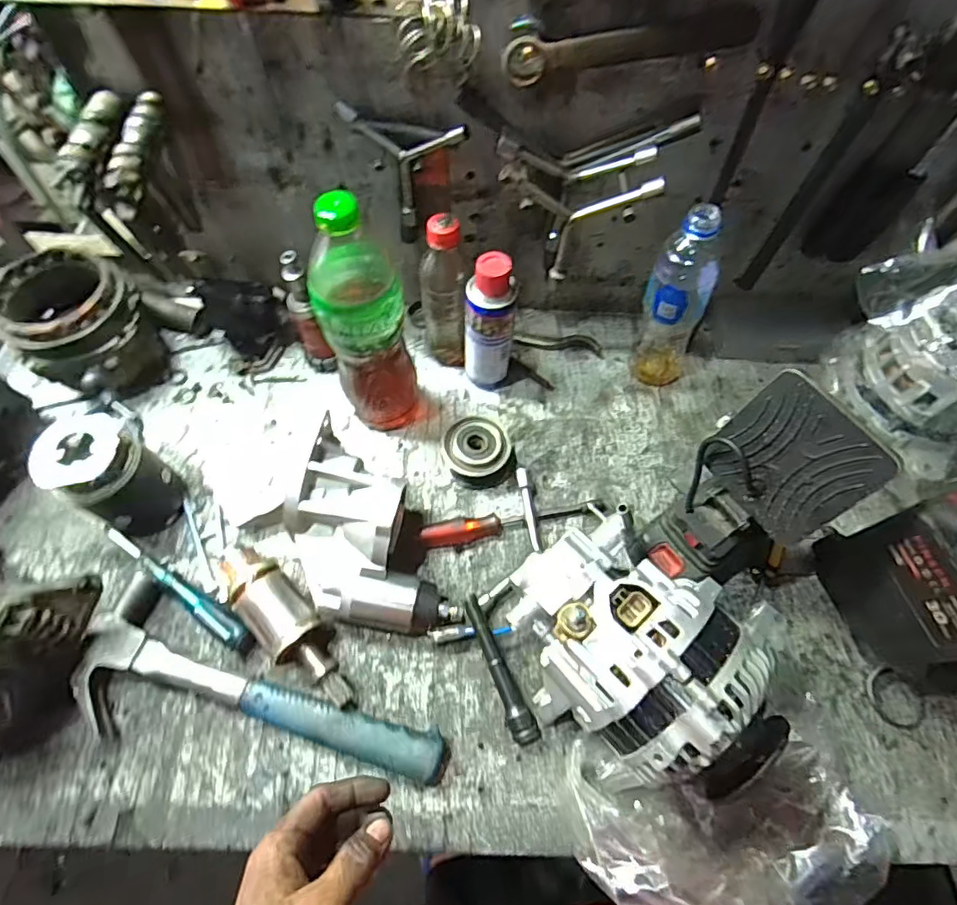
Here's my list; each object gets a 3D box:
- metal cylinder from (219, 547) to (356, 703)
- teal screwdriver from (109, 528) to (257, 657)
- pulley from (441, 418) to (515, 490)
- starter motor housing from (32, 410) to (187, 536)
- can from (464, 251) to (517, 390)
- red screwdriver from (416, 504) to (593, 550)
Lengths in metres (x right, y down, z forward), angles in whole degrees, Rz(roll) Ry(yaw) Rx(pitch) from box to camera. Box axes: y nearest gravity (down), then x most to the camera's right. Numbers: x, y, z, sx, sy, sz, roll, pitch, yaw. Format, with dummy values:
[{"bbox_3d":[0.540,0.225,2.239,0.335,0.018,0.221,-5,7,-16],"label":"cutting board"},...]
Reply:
[{"bbox_3d":[-0.172,0.155,0.502,0.176,0.048,0.051,41,66,18],"label":"metal cylinder"},{"bbox_3d":[-0.291,0.129,0.528,0.198,0.025,0.021,30,64,13],"label":"teal screwdriver"},{"bbox_3d":[0.000,0.000,0.598,0.068,0.045,0.071,1,61,-3],"label":"pulley"},{"bbox_3d":[-0.347,0.021,0.536,0.088,0.114,0.088,31,64,13],"label":"starter motor housing"},{"bbox_3d":[0.012,-0.131,0.590,0.053,0.173,0.043,-2,61,-4],"label":"can"},{"bbox_3d":[0.031,0.071,0.568,0.179,0.025,0.021,-9,62,-8],"label":"red screwdriver"}]

